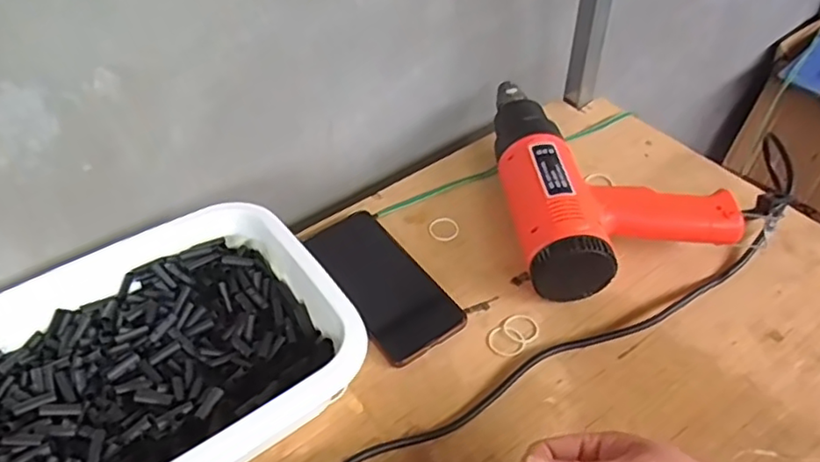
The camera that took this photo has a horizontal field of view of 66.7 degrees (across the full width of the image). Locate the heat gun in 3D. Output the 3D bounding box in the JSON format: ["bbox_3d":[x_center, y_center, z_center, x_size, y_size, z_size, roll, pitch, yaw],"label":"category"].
[{"bbox_3d":[0.162,-0.065,0.612,0.189,0.072,0.276,-13,47,-9],"label":"heat gun"}]

